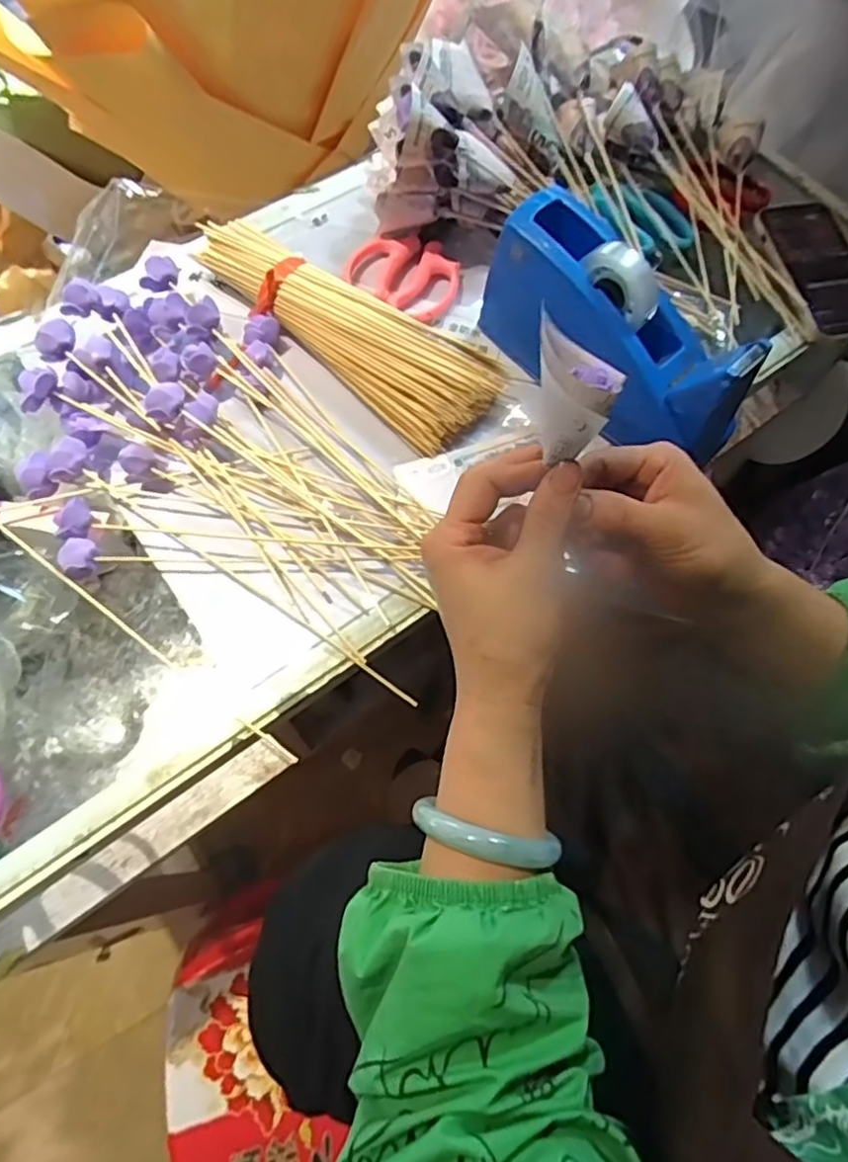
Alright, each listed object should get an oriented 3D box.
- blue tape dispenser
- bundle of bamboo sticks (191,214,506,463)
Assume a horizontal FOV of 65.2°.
[{"bbox_3d":[0.144,-0.183,0.493,0.069,0.109,0.217,-42,75,-17],"label":"blue tape dispenser"},{"bbox_3d":[-0.055,-0.210,0.520,0.254,0.043,0.098,38,72,12],"label":"bundle of bamboo sticks"}]

